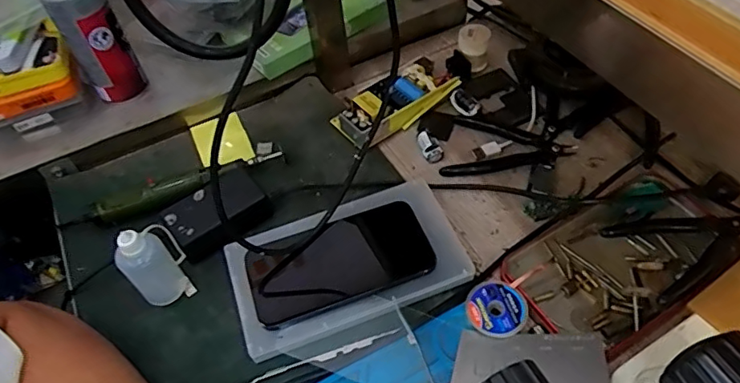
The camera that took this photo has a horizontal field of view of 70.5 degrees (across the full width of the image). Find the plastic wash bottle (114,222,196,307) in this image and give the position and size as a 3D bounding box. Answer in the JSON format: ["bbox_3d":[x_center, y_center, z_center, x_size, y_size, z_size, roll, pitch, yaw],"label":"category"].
[{"bbox_3d":[-0.174,0.055,0.418,0.045,0.078,0.030,-37,57,-22],"label":"plastic wash bottle"}]

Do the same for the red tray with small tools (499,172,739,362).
[{"bbox_3d":[0.206,0.053,0.426,0.180,0.020,0.106,-28,54,-15],"label":"red tray with small tools"}]

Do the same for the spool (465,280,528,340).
[{"bbox_3d":[0.098,0.093,0.407,0.043,0.015,0.044,-3,52,4],"label":"spool"}]

